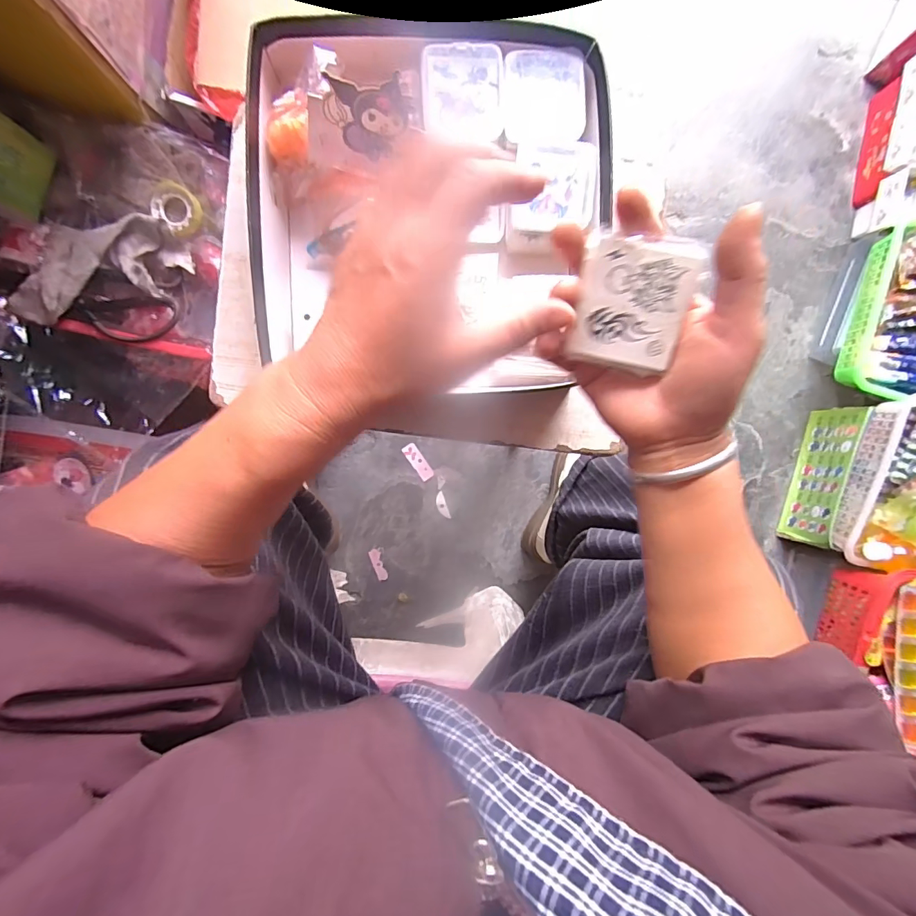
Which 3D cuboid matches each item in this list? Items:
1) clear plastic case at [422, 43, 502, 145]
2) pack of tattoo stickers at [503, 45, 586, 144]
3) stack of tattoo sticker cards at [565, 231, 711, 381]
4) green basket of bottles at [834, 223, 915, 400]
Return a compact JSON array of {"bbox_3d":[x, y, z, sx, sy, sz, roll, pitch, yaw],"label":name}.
[{"bbox_3d":[0.003,-0.242,0.292,0.051,0.008,0.053,-2,108,-3],"label":"clear plastic case"},{"bbox_3d":[0.058,-0.240,0.291,0.053,0.014,0.051,-3,93,-4],"label":"pack of tattoo stickers"},{"bbox_3d":[0.094,-0.081,0.232,0.055,0.004,0.064,10,111,6],"label":"stack of tattoo sticker cards"},{"bbox_3d":[0.735,-0.221,0.694,0.183,0.076,0.272,10,92,-5],"label":"green basket of bottles"}]

